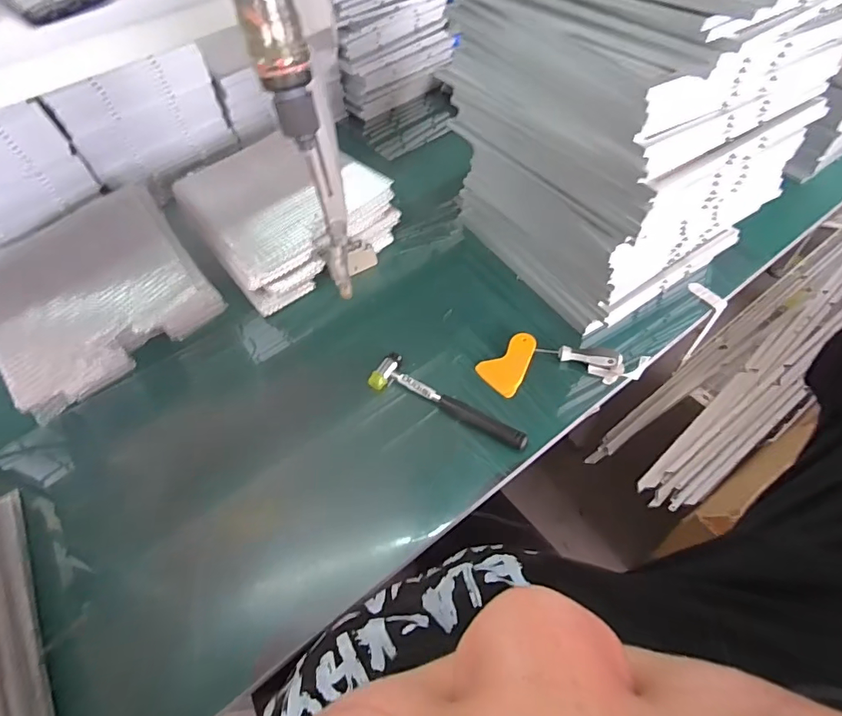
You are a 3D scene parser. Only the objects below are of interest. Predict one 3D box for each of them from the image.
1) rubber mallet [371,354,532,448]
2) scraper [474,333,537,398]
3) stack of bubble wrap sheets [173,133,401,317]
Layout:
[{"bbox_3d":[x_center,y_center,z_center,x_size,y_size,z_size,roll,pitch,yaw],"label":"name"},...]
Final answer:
[{"bbox_3d":[0.042,0.059,0.683,0.243,0.026,0.059,21,59,18],"label":"rubber mallet"},{"bbox_3d":[0.140,0.007,0.710,0.099,0.012,0.068,-41,63,-8],"label":"scraper"},{"bbox_3d":[-0.259,-0.295,0.893,0.312,0.107,0.353,-34,59,-17],"label":"stack of bubble wrap sheets"}]

